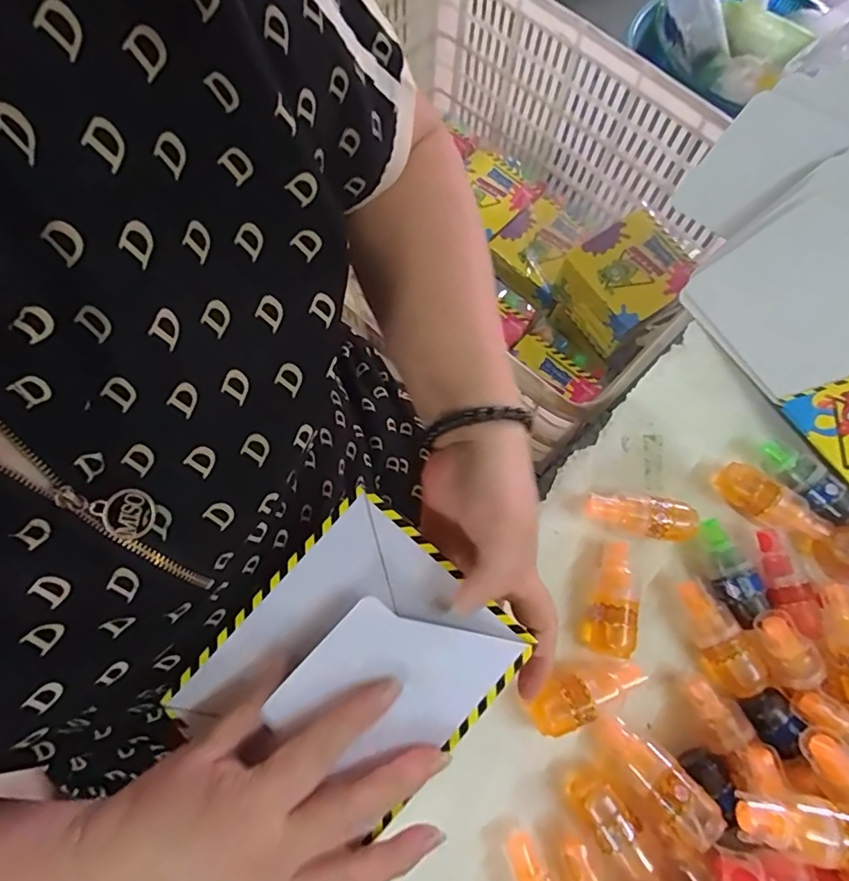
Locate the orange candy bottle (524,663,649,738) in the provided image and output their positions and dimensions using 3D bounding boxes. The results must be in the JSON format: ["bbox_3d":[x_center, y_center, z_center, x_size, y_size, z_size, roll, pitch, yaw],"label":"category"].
[{"bbox_3d":[0.107,0.168,0.363,0.077,0.025,0.032,-20,72,-8],"label":"orange candy bottle"}]

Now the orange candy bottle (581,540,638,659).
[{"bbox_3d":[0.133,0.111,0.384,0.027,0.030,0.076,12,71,3],"label":"orange candy bottle"}]

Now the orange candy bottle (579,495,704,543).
[{"bbox_3d":[0.159,0.059,0.406,0.080,0.028,0.026,9,71,2],"label":"orange candy bottle"}]

